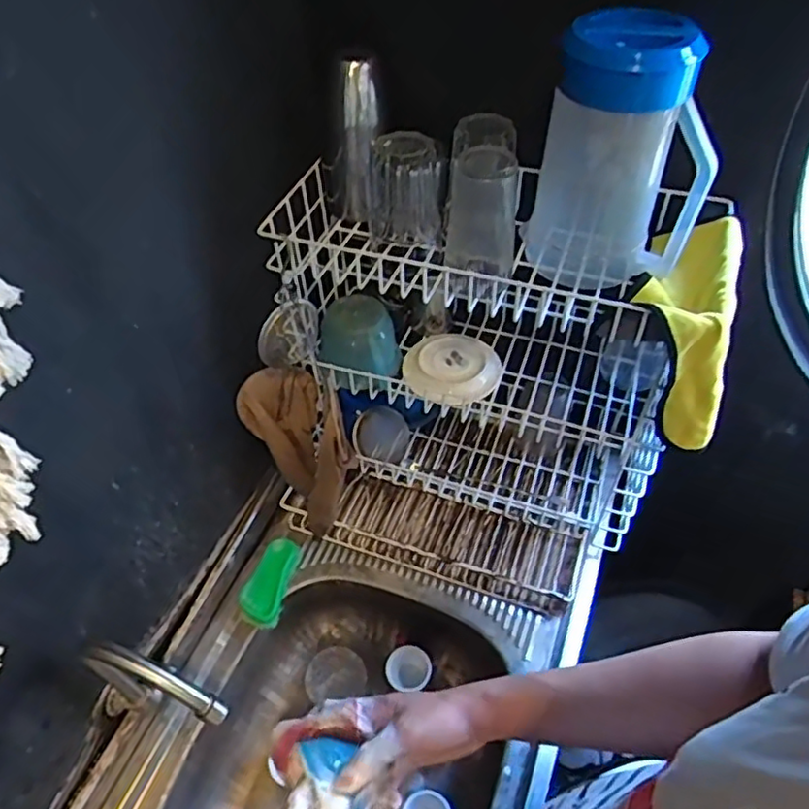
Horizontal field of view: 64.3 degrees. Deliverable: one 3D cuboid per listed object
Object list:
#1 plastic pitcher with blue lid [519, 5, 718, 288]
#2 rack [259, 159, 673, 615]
[{"bbox_3d":[0.231,-0.265,0.679,0.174,0.253,0.147,11,52,13],"label":"plastic pitcher with blue lid"},{"bbox_3d":[0.084,-0.006,0.838,0.468,0.450,0.308,10,52,12],"label":"rack"}]

